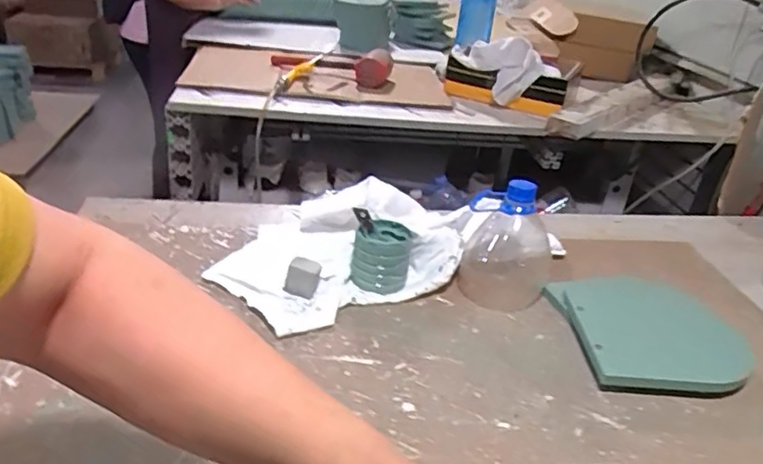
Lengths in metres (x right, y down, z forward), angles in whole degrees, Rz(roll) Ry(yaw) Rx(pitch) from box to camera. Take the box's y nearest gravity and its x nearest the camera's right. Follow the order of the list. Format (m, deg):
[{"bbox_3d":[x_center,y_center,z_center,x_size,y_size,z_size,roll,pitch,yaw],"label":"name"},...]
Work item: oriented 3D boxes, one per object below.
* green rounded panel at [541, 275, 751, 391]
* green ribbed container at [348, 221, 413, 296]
[{"bbox_3d":[0.292,0.107,0.649,0.188,0.025,0.162,3,28,-7],"label":"green rounded panel"},{"bbox_3d":[-0.001,0.029,0.701,0.067,0.064,0.063,8,28,3],"label":"green ribbed container"}]

